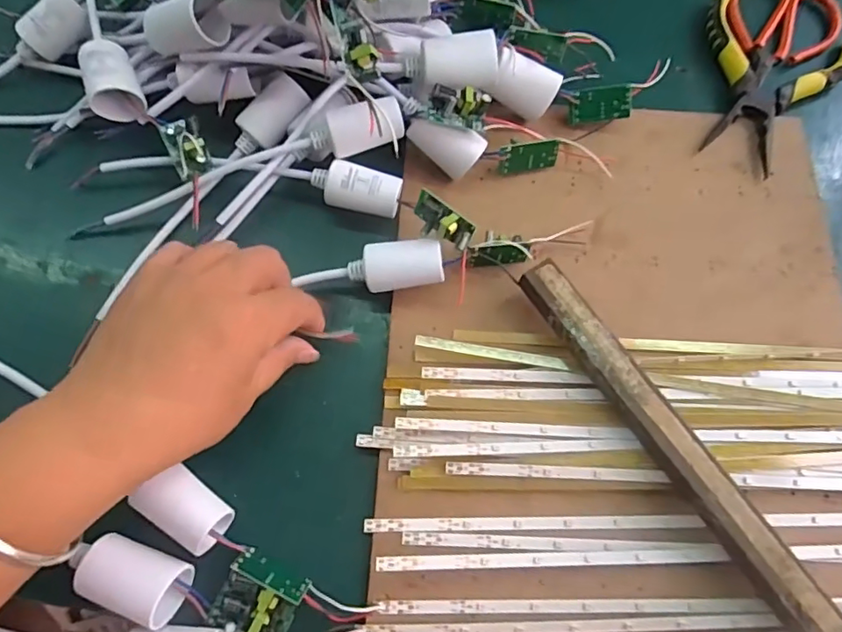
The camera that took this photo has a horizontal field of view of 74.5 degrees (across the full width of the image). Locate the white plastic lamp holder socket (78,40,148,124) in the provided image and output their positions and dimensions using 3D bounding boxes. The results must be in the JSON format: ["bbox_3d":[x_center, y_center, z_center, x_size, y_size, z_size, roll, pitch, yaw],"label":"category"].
[{"bbox_3d":[-0.182,-0.137,0.328,0.027,0.028,0.048,-23,72,-10],"label":"white plastic lamp holder socket"}]

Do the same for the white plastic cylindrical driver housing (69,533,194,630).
[{"bbox_3d":[-0.131,0.118,0.252,0.045,0.022,0.027,24,71,7],"label":"white plastic cylindrical driver housing"}]

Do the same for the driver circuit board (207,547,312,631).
[{"bbox_3d":[-0.076,0.132,0.255,0.036,0.017,0.034,26,71,7],"label":"driver circuit board"}]

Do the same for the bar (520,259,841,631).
[{"bbox_3d":[0.121,0.062,0.279,0.022,0.021,0.212,-31,74,-12],"label":"bar"}]

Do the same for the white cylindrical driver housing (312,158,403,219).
[{"bbox_3d":[-0.038,-0.072,0.329,0.053,0.025,0.024,14,70,3],"label":"white cylindrical driver housing"}]

